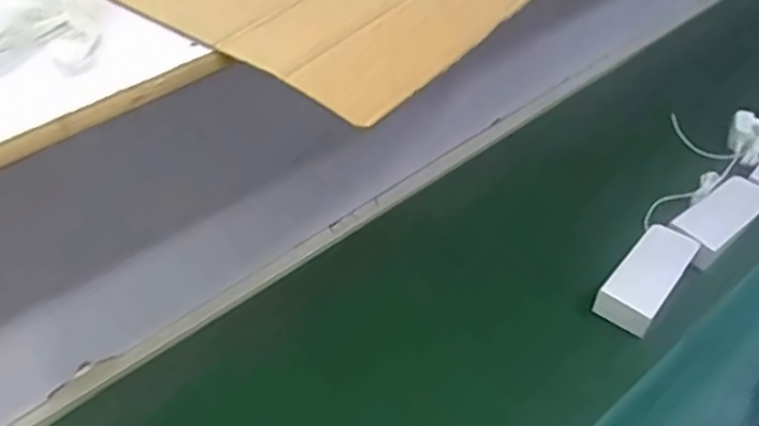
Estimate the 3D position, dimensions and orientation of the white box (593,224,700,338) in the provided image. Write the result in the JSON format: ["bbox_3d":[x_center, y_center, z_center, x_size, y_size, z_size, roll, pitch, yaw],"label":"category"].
[{"bbox_3d":[0.326,0.075,0.796,0.064,0.043,0.145,32,55,25],"label":"white box"}]

